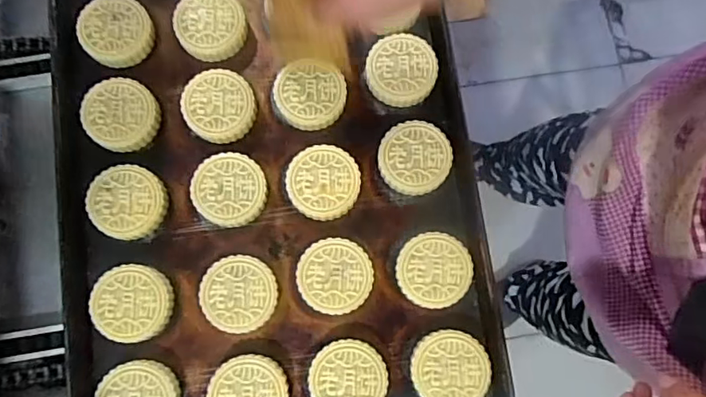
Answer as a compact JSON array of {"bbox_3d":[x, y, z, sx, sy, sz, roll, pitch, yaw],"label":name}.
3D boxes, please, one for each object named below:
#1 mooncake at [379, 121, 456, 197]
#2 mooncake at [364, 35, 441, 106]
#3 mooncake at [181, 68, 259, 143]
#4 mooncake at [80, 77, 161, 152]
[{"bbox_3d":[0.062,-0.040,0.527,0.070,0.018,0.069,8,80,-3],"label":"mooncake"},{"bbox_3d":[0.049,-0.130,0.537,0.069,0.022,0.068,7,80,-3],"label":"mooncake"},{"bbox_3d":[-0.135,-0.094,0.536,0.070,0.021,0.069,-2,81,-4],"label":"mooncake"},{"bbox_3d":[-0.231,-0.084,0.531,0.069,0.022,0.069,3,80,-3],"label":"mooncake"}]

